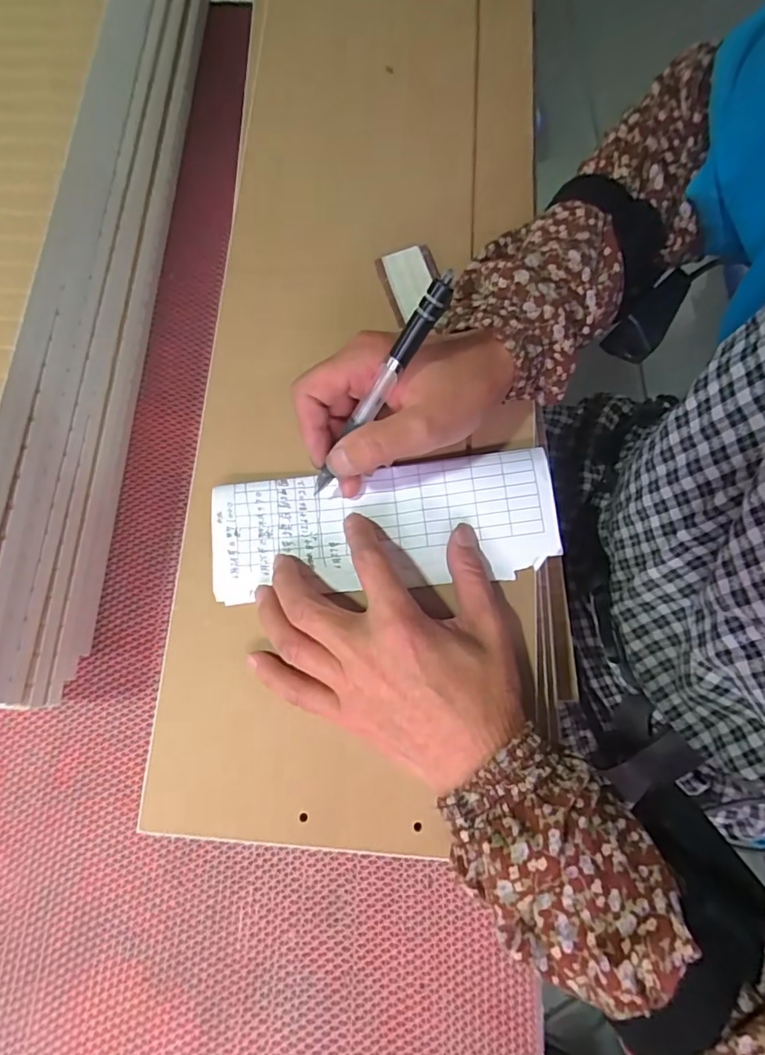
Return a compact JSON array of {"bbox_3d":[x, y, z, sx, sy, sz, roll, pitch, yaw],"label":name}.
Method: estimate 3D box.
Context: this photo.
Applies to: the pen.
[{"bbox_3d":[-0.006,-0.069,0.286,0.010,0.014,0.143,46,124,13],"label":"pen"}]

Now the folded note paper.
[{"bbox_3d":[-0.001,-0.001,0.329,0.206,0.015,0.074,-7,74,2],"label":"folded note paper"}]

